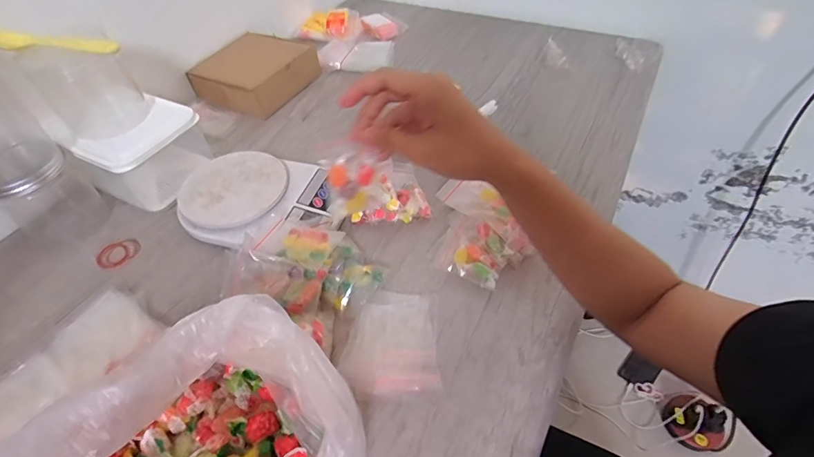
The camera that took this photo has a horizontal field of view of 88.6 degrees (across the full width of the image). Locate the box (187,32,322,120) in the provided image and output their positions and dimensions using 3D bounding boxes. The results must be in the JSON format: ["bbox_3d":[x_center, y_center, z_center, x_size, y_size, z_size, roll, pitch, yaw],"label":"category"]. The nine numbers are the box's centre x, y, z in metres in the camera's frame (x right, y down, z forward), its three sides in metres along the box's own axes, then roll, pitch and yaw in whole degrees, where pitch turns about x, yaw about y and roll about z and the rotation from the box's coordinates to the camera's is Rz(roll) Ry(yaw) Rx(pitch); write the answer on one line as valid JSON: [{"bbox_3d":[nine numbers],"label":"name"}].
[{"bbox_3d":[-0.257,-0.269,0.714,0.163,0.051,0.170,22,55,22],"label":"box"}]

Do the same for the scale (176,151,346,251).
[{"bbox_3d":[-0.185,-0.036,0.528,0.203,0.035,0.147,15,52,18],"label":"scale"}]

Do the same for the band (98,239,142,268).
[{"bbox_3d":[-0.354,0.029,0.511,0.048,0.004,0.042,-37,56,-24],"label":"band"}]

